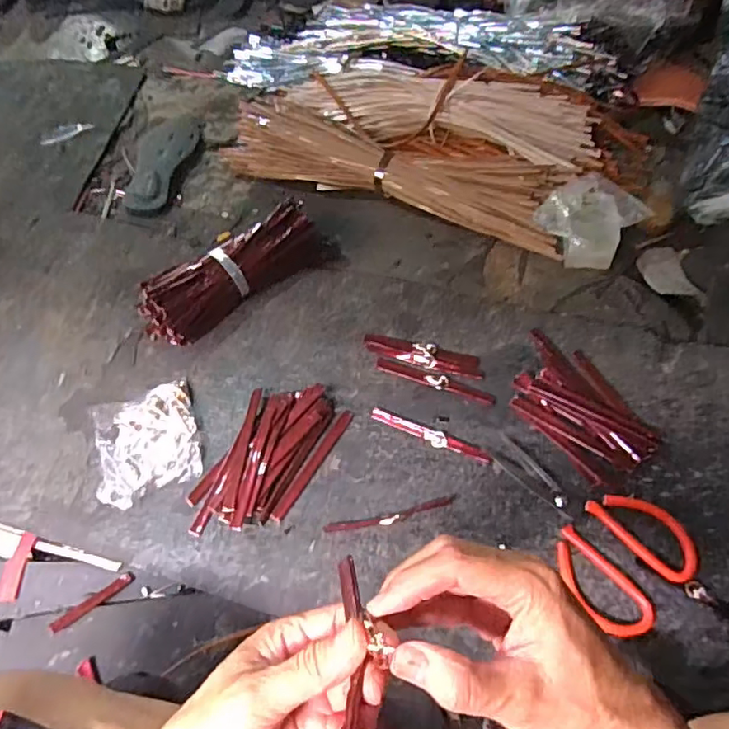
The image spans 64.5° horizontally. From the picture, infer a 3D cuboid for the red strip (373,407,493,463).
[{"bbox_3d":[0.075,0.081,0.659,0.143,0.005,0.018,21,62,11],"label":"red strip"}]

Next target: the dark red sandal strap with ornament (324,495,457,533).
[{"bbox_3d":[0.029,0.161,0.613,0.142,0.004,0.015,-10,60,-6],"label":"dark red sandal strap with ornament"}]

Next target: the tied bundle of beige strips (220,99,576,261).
[{"bbox_3d":[0.035,-0.300,0.870,0.540,0.044,0.128,21,62,11],"label":"tied bundle of beige strips"}]

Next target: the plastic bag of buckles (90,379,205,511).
[{"bbox_3d":[-0.253,0.088,0.671,0.109,0.022,0.139,-15,61,-9],"label":"plastic bag of buckles"}]

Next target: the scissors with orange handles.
[{"bbox_3d":[0.224,0.153,0.596,0.117,0.013,0.216,-34,65,-19],"label":"scissors with orange handles"}]

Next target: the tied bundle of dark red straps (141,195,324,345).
[{"bbox_3d":[-0.173,-0.123,0.762,0.259,0.059,0.075,-37,64,-14],"label":"tied bundle of dark red straps"}]

